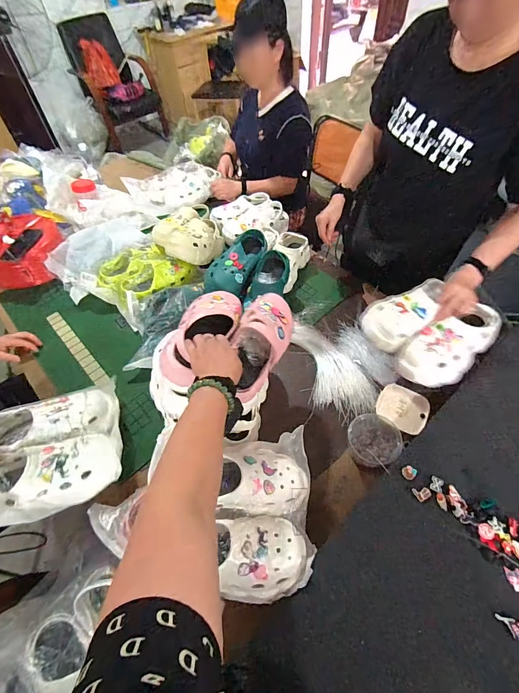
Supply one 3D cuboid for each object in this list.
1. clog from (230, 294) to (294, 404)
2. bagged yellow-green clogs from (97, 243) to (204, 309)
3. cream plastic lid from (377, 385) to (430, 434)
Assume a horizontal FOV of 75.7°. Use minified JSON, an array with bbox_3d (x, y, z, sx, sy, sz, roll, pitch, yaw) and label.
[{"bbox_3d":[0.004,-0.010,0.662,0.099,0.113,0.245,11,60,11],"label":"clog"},{"bbox_3d":[-0.336,-0.222,1.051,0.232,0.090,0.255,34,62,25],"label":"bagged yellow-green clogs"},{"bbox_3d":[0.340,0.145,0.792,0.110,0.017,0.112,28,60,22],"label":"cream plastic lid"}]

